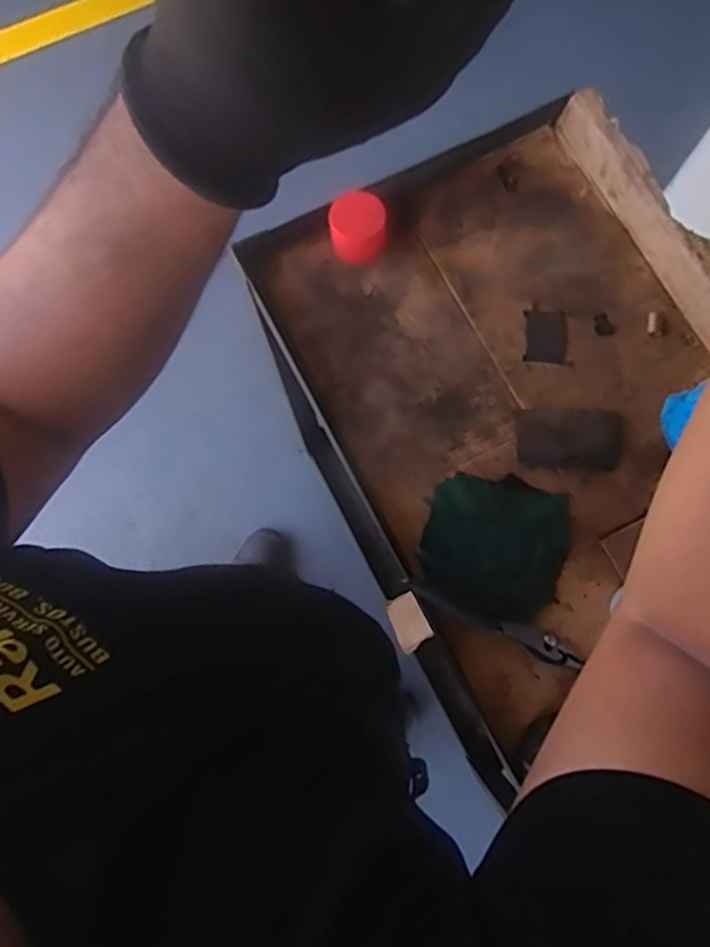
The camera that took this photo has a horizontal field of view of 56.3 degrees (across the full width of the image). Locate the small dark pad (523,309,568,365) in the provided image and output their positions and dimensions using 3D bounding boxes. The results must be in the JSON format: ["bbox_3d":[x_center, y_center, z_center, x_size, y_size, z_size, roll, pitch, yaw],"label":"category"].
[{"bbox_3d":[0.219,-0.158,0.765,0.048,0.005,0.064,4,77,1],"label":"small dark pad"}]

